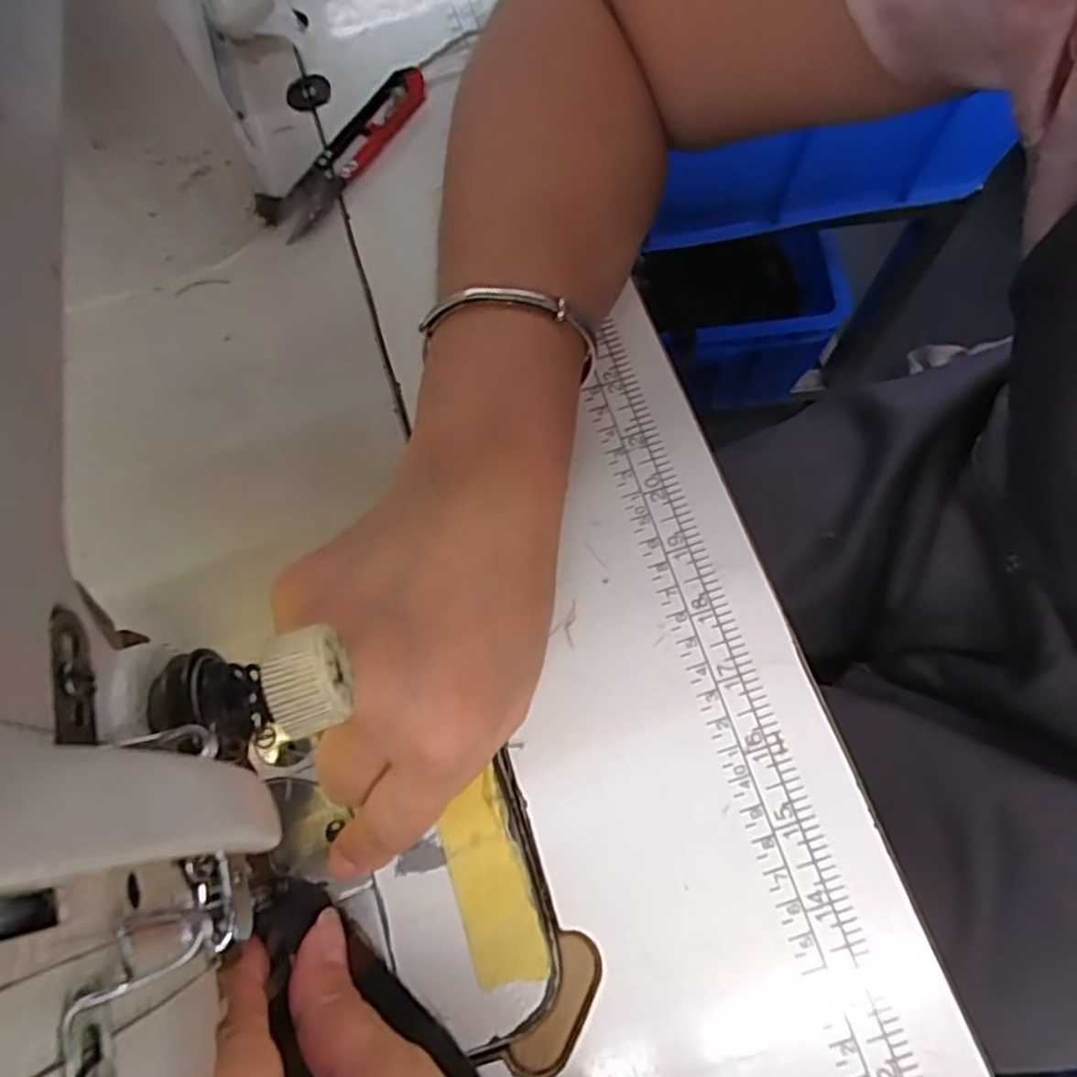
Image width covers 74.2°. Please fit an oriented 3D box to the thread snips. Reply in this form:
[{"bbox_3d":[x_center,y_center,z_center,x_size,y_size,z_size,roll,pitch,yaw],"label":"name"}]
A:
[{"bbox_3d":[-0.088,-0.183,0.338,0.022,0.016,0.105,34,73,12],"label":"thread snips"}]

